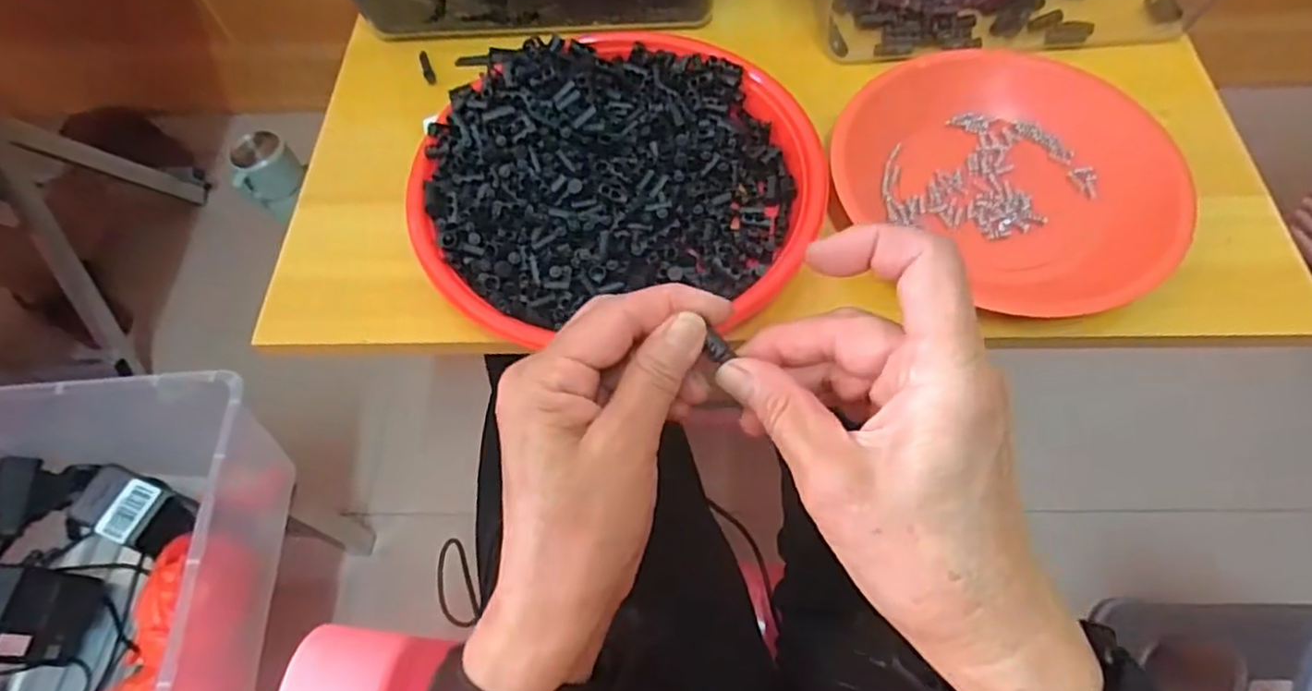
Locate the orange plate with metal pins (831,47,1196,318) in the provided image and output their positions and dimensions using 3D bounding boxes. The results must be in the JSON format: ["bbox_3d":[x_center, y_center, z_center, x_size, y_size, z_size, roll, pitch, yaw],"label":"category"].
[{"bbox_3d":[0.211,-0.105,0.417,0.189,0.023,0.173,-1,62,2],"label":"orange plate with metal pins"}]

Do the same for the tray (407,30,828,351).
[{"bbox_3d":[-0.023,-0.108,0.421,0.231,0.033,0.218,-3,62,1],"label":"tray"}]

